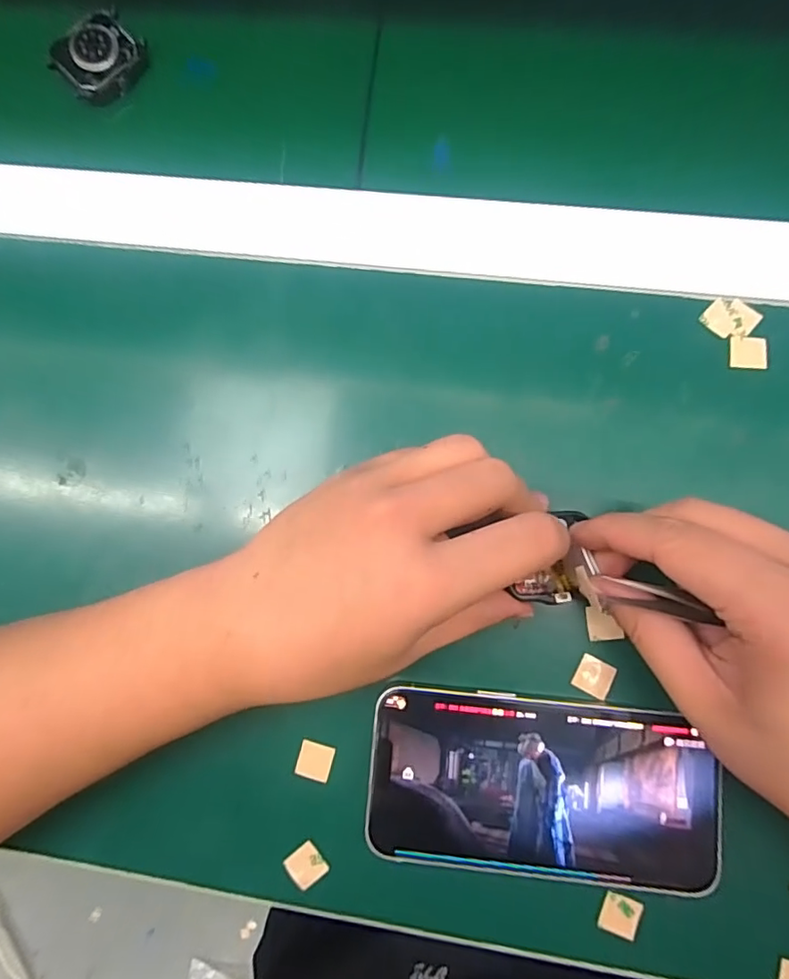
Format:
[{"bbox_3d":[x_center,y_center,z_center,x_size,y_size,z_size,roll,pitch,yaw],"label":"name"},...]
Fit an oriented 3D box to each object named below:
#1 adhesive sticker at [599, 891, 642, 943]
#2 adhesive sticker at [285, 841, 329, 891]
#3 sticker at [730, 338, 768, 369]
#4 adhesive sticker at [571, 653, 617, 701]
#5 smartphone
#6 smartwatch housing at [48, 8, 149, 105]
[{"bbox_3d":[0.096,0.180,0.224,0.016,0.004,0.015,18,84,6],"label":"adhesive sticker"},{"bbox_3d":[-0.039,0.168,0.237,0.017,0.004,0.015,-43,82,-4],"label":"adhesive sticker"},{"bbox_3d":[0.164,-0.064,0.246,0.016,0.004,0.015,5,83,5],"label":"sticker"},{"bbox_3d":[0.089,0.083,0.236,0.015,0.004,0.015,26,81,11],"label":"adhesive sticker"},{"bbox_3d":[0.063,0.127,0.228,0.143,0.010,0.072,3,83,5],"label":"smartphone"},{"bbox_3d":[-0.158,-0.232,0.284,0.032,0.016,0.046,40,87,8],"label":"smartwatch housing"}]

